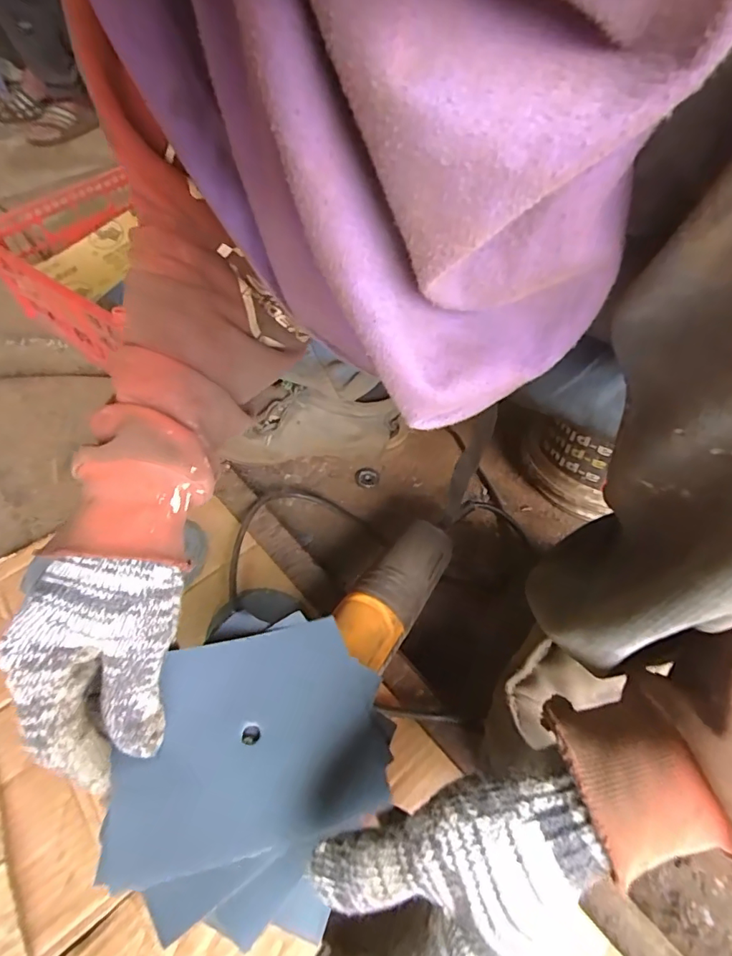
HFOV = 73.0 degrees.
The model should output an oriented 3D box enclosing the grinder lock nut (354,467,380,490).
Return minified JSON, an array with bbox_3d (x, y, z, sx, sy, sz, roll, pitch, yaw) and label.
[{"bbox_3d":[0.001,0.000,0.626,0.030,0.008,0.030,2,47,-2],"label":"grinder lock nut"}]

